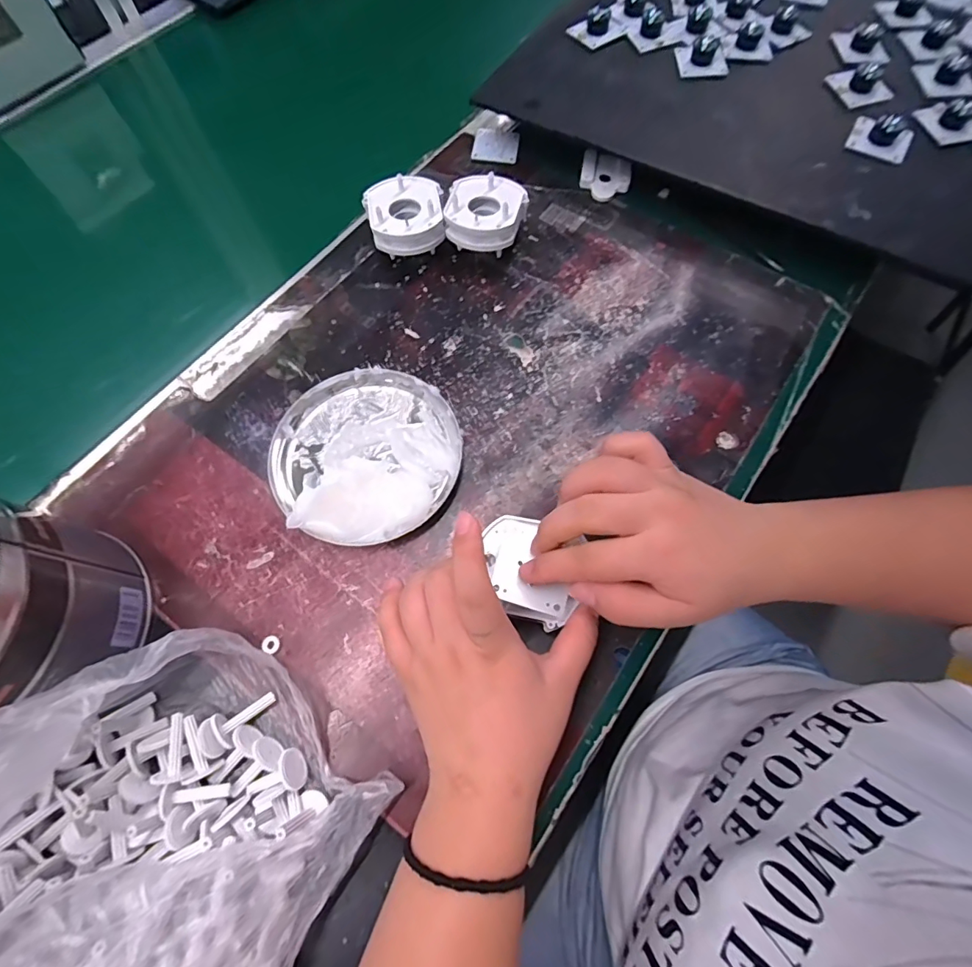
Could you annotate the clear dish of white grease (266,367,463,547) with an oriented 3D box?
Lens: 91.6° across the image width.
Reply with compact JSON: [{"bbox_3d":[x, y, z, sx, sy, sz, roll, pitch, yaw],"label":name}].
[{"bbox_3d":[-0.084,-0.024,0.322,0.128,0.028,0.125,0,68,0],"label":"clear dish of white grease"}]

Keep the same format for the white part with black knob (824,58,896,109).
[{"bbox_3d":[0.328,-0.349,0.411,0.035,0.019,0.044,-18,69,-7],"label":"white part with black knob"}]

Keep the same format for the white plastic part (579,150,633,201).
[{"bbox_3d":[0.107,-0.275,0.423,0.045,0.015,0.040,14,69,6],"label":"white plastic part"}]

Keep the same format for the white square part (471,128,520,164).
[{"bbox_3d":[0.010,-0.319,0.449,0.043,0.004,0.045,7,68,3],"label":"white square part"}]

